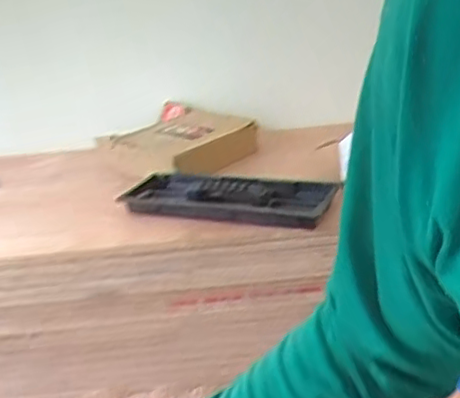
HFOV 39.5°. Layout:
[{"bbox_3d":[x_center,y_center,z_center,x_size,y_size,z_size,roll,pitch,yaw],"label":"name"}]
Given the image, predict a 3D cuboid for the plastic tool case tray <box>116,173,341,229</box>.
[{"bbox_3d":[-0.003,-0.006,1.200,0.385,0.050,0.151,3,23,19],"label":"plastic tool case tray"}]

